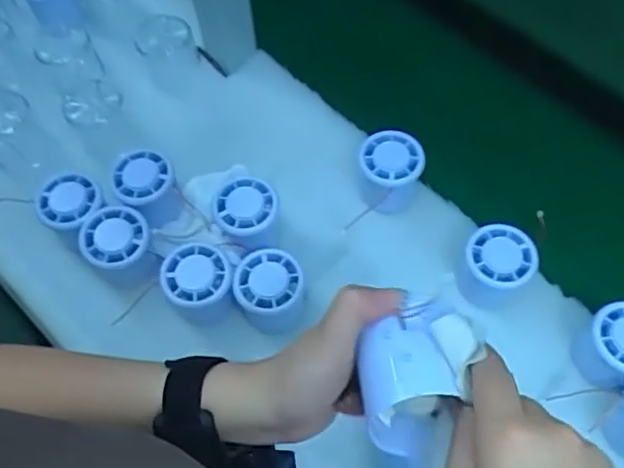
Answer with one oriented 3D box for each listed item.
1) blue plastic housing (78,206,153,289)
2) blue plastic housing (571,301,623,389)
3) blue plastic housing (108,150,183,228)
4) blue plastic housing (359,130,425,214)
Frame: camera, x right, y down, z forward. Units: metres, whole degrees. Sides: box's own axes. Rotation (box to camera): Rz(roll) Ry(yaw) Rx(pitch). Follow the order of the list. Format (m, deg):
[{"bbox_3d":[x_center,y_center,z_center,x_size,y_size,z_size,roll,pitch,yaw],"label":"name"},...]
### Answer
[{"bbox_3d":[-0.162,0.011,0.552,0.054,0.049,0.052,-1,63,1],"label":"blue plastic housing"},{"bbox_3d":[0.238,0.085,0.511,0.062,0.053,0.064,-12,64,-4],"label":"blue plastic housing"},{"bbox_3d":[-0.144,-0.040,0.572,0.050,0.045,0.055,-1,63,1],"label":"blue plastic housing"},{"bbox_3d":[0.069,-0.054,0.583,0.052,0.059,0.054,-1,63,1],"label":"blue plastic housing"}]

